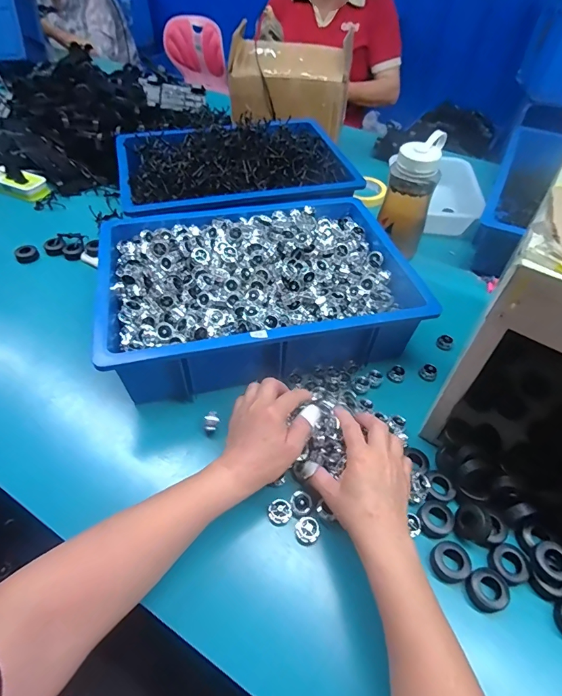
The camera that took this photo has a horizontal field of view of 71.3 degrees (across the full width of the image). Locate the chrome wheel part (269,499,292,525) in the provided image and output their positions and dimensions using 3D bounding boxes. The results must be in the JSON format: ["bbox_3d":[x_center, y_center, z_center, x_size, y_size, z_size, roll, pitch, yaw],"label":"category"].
[{"bbox_3d":[-0.001,0.182,0.435,0.024,0.005,0.025,0,50,-1],"label":"chrome wheel part"}]

